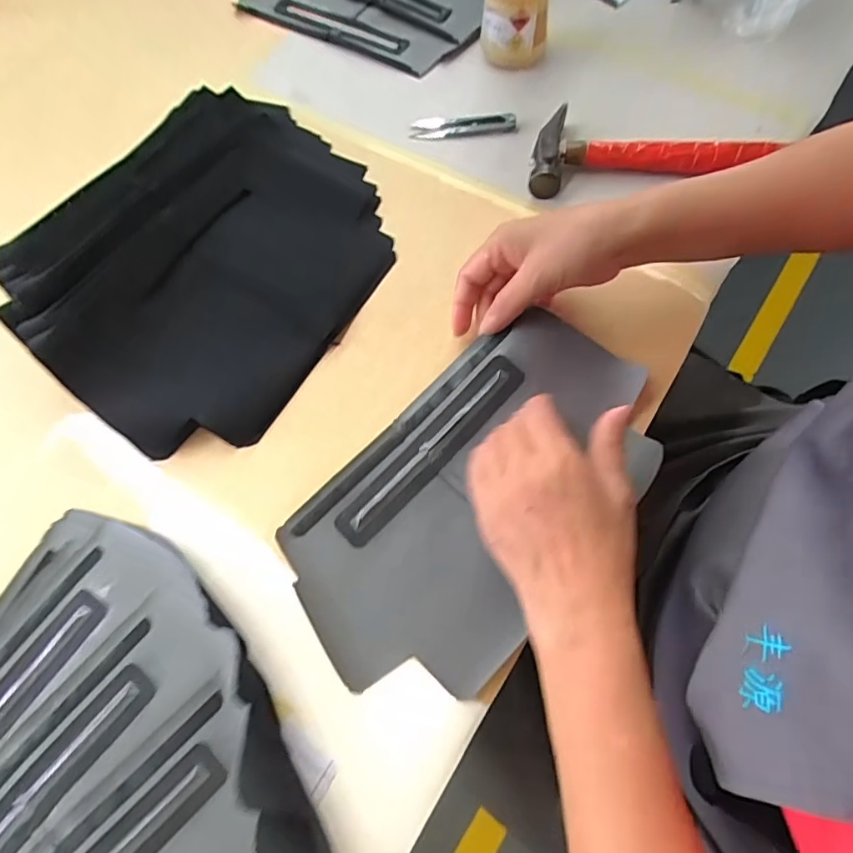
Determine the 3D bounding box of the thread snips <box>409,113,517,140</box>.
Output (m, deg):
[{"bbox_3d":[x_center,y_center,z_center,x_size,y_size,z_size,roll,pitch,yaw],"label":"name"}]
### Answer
[{"bbox_3d":[0.038,-0.303,0.537,0.104,0.016,0.021,-5,68,2],"label":"thread snips"}]

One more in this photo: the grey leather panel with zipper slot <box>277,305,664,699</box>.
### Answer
[{"bbox_3d":[0.039,0.045,0.377,0.283,0.035,0.167,-42,71,-13],"label":"grey leather panel with zipper slot"}]

